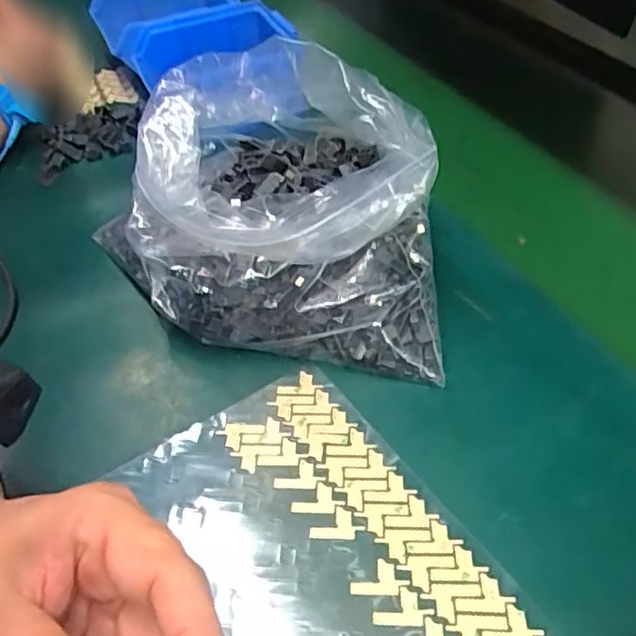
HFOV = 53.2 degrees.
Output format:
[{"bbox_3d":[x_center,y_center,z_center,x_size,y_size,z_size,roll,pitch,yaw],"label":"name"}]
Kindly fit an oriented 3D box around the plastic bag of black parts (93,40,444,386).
[{"bbox_3d":[-0.026,-0.080,0.416,0.243,0.111,0.187,11,48,14],"label":"plastic bag of black parts"}]

